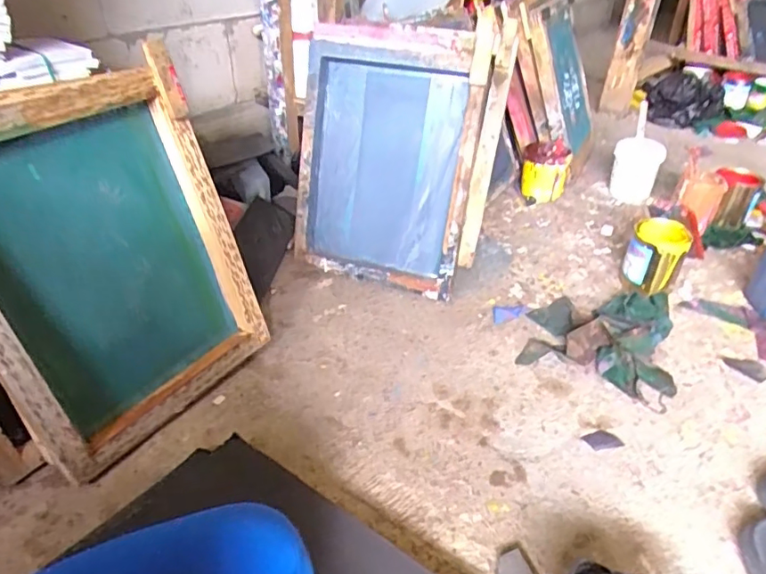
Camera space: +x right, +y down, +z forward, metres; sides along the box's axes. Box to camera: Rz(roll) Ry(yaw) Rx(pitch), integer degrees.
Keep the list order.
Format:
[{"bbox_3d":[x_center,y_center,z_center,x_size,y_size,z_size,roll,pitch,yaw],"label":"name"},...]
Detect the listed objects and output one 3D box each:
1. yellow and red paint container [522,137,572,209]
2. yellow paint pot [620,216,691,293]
[{"bbox_3d":[0.447,-0.317,1.517,0.119,0.130,0.124,0,36,1],"label":"yellow and red paint container"},{"bbox_3d":[0.557,-0.055,1.135,0.111,0.128,0.102,19,41,25],"label":"yellow paint pot"}]

